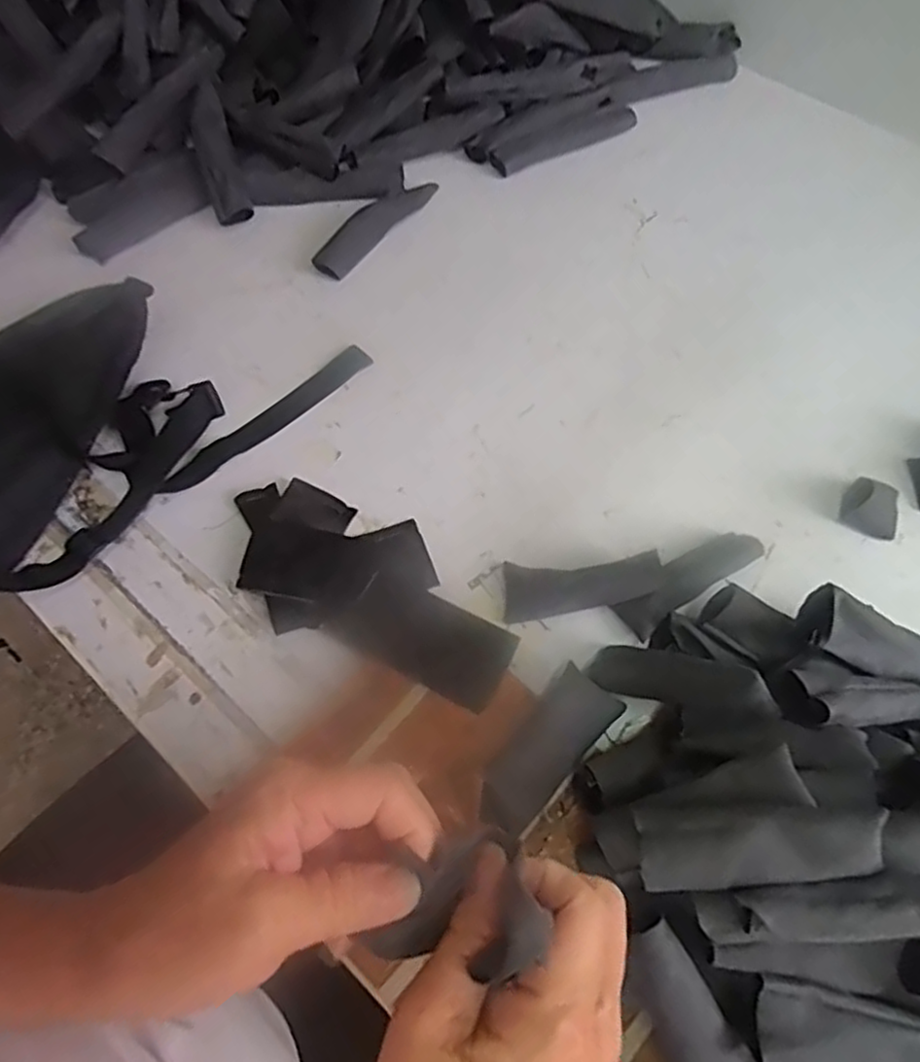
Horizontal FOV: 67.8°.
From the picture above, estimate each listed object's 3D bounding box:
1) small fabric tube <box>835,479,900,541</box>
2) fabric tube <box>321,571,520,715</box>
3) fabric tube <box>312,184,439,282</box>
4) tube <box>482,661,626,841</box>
[{"bbox_3d":[0.295,-0.016,0.488,0.040,0.021,0.033,29,66,15],"label":"small fabric tube"},{"bbox_3d":[-0.023,0.070,0.456,0.114,0.007,0.059,26,66,13],"label":"fabric tube"},{"bbox_3d":[-0.076,-0.281,0.626,0.031,0.017,0.140,33,68,16],"label":"fabric tube"},{"bbox_3d":[0.053,0.133,0.414,0.040,0.016,0.104,37,68,18],"label":"tube"}]

